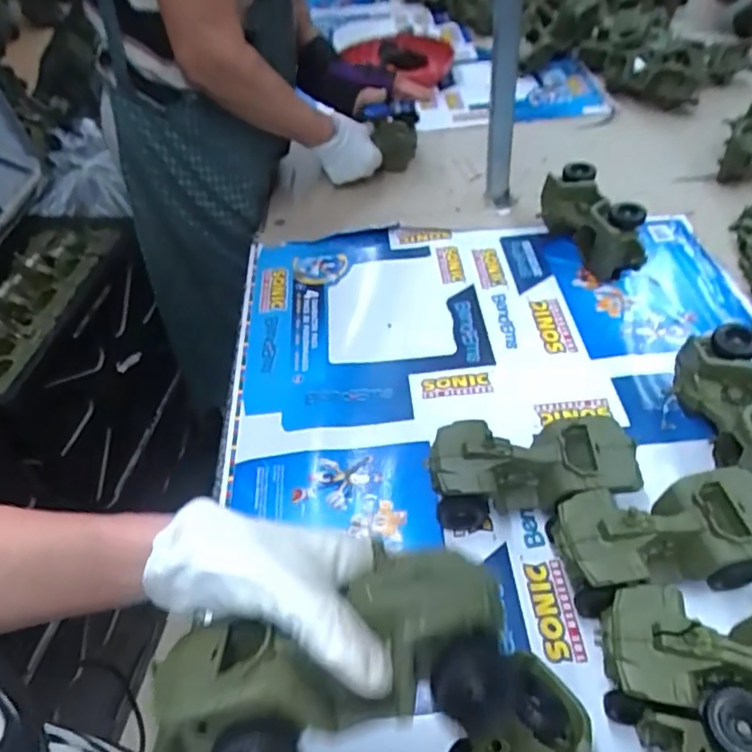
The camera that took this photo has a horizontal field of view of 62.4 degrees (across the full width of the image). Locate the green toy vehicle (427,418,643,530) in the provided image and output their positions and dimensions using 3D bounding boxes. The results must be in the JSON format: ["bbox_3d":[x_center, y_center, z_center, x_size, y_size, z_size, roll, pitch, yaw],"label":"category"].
[{"bbox_3d":[0.141,0.088,0.565,0.178,0.080,0.077,-5,47,2],"label":"green toy vehicle"}]

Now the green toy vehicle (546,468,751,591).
[{"bbox_3d":[0.235,0.137,0.514,0.175,0.078,0.085,-7,47,0],"label":"green toy vehicle"}]

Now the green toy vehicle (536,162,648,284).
[{"bbox_3d":[0.284,-0.193,0.822,0.079,0.085,0.154,-17,47,-9],"label":"green toy vehicle"}]

